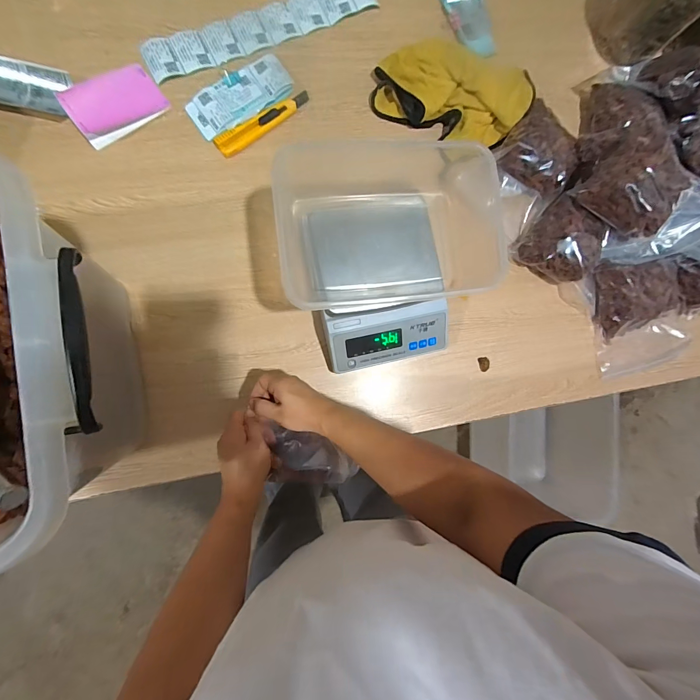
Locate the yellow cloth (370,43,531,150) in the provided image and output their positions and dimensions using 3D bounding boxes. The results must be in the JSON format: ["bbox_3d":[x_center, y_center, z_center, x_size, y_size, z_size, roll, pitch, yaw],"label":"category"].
[{"bbox_3d":[0.167,-0.413,0.571,0.258,0.053,0.113,9,88,-8],"label":"yellow cloth"}]

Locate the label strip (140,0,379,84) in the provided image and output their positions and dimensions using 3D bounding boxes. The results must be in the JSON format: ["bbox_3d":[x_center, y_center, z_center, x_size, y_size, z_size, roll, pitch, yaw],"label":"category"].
[{"bbox_3d":[-0.132,-0.510,0.553,0.377,0.007,0.063,-25,93,-8],"label":"label strip"}]

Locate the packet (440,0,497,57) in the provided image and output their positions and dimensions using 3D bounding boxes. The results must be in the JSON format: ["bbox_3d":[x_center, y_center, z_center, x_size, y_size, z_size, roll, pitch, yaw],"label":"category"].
[{"bbox_3d":[0.204,-0.574,0.602,0.069,0.033,0.135,-28,93,-7],"label":"packet"}]

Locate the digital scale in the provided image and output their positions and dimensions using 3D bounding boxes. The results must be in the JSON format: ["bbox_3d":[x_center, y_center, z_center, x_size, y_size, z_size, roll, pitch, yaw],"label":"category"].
[{"bbox_3d":[0.039,-0.097,0.536,0.211,0.078,0.239,-13,91,-8],"label":"digital scale"}]

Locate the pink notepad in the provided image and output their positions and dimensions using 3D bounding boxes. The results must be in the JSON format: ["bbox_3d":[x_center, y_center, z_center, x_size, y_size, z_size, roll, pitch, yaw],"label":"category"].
[{"bbox_3d":[-0.342,-0.362,0.512,0.127,0.028,0.079,-37,95,-7],"label":"pink notepad"}]

